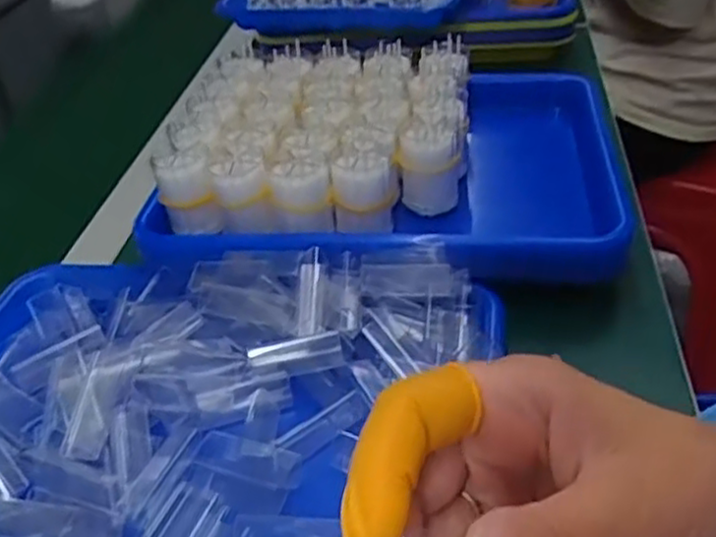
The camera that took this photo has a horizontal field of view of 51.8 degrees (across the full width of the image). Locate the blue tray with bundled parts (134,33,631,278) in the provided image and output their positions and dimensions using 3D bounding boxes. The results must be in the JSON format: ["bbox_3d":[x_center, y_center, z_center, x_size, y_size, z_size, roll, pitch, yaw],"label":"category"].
[{"bbox_3d":[0.022,-0.088,0.552,0.317,0.077,0.242,-1,39,9],"label":"blue tray with bundled parts"}]

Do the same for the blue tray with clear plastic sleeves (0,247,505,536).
[{"bbox_3d":[-0.093,0.079,0.402,0.320,0.040,0.237,2,39,12],"label":"blue tray with clear plastic sleeves"}]

